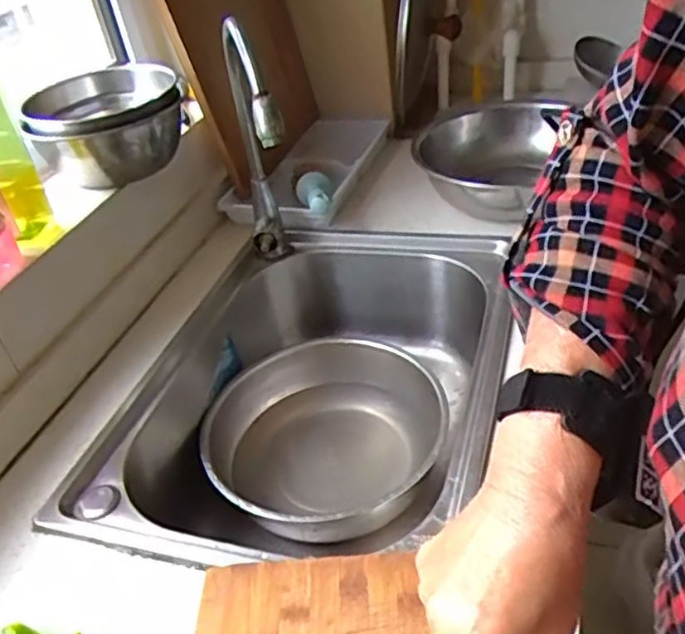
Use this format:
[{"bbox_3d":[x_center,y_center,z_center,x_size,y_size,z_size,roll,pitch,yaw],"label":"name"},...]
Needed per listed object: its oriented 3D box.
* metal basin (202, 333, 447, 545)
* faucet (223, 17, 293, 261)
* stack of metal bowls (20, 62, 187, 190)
[{"bbox_3d":[-0.016,0.144,0.804,0.277,0.093,0.299,-5,36,3],"label":"metal basin"},{"bbox_3d":[-0.095,-0.172,0.771,0.053,0.310,0.182,-12,37,-7],"label":"faucet"},{"bbox_3d":[-0.294,-0.246,0.852,0.188,0.103,0.207,-15,37,-10],"label":"stack of metal bowls"}]

